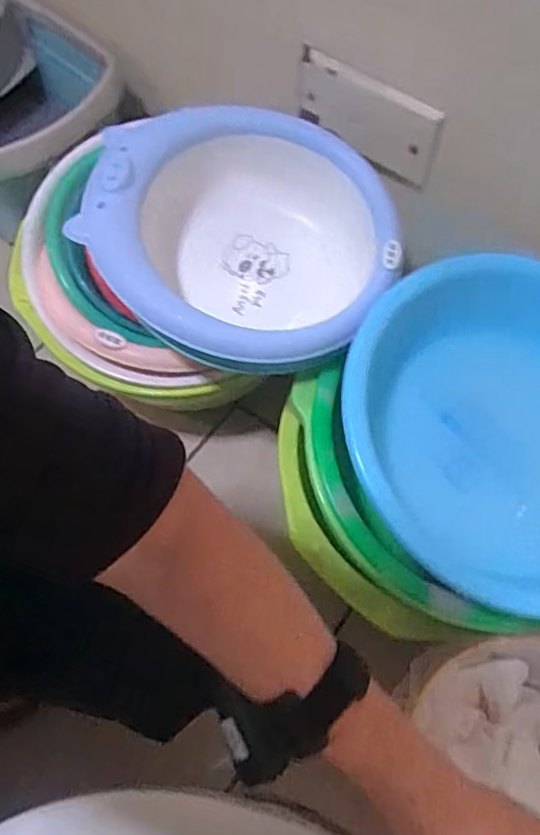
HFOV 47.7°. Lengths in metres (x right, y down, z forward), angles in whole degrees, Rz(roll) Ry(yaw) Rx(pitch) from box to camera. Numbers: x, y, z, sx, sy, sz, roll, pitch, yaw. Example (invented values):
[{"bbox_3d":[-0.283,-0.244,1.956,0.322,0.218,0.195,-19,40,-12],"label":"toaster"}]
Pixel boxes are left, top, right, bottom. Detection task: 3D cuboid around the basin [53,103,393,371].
[{"bbox_3d":[-0.035,-0.184,0.650,0.322,0.132,0.284,29,71,11],"label":"basin"}]

